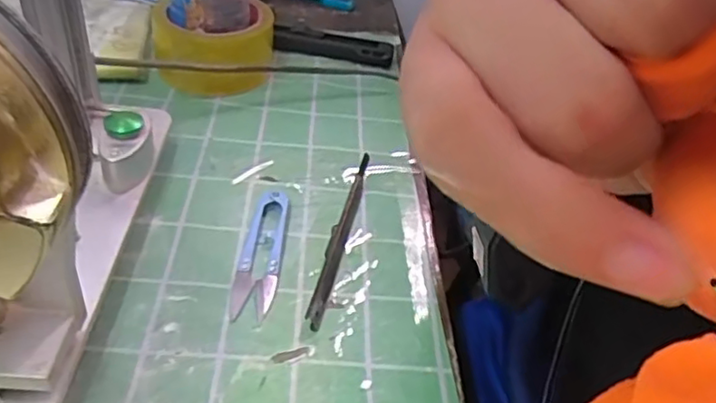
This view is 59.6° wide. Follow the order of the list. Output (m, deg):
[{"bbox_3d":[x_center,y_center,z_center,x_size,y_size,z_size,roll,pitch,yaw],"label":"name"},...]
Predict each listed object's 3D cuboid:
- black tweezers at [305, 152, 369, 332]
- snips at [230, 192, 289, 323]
[{"bbox_3d":[-0.010,0.016,0.397,0.010,0.013,0.158,12,40,5],"label":"black tweezers"},{"bbox_3d":[-0.058,0.030,0.376,0.024,0.008,0.099,6,40,-2],"label":"snips"}]

